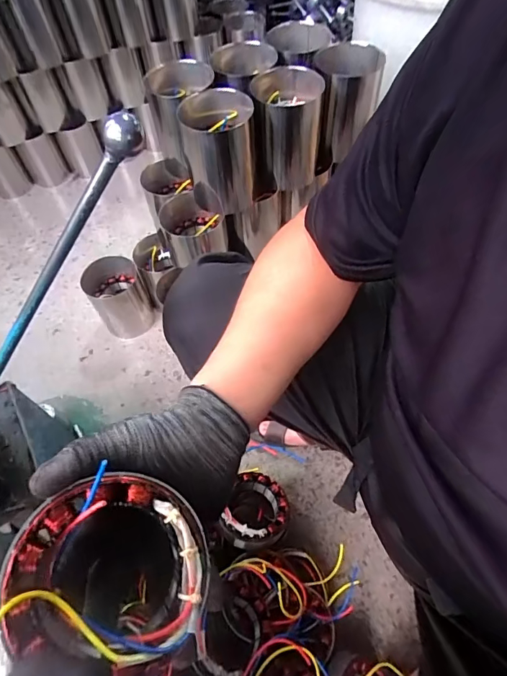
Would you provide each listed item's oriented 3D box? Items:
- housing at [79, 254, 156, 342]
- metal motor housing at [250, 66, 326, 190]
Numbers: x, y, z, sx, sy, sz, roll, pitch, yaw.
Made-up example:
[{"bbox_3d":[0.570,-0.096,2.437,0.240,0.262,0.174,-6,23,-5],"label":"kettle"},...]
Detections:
[{"bbox_3d":[-0.307,-0.090,0.979,0.120,0.151,0.110,-31,61,-15],"label":"housing"},{"bbox_3d":[0.059,-0.373,0.762,0.117,0.157,0.126,2,58,5],"label":"metal motor housing"}]

